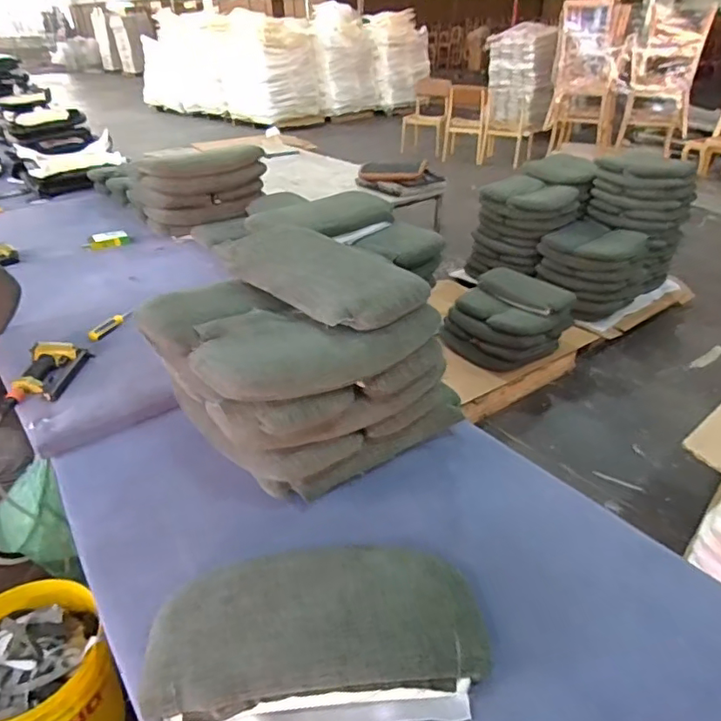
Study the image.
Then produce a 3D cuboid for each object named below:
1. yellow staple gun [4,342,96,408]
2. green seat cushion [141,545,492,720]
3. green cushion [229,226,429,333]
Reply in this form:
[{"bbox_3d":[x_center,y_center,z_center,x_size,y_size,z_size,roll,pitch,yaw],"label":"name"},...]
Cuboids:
[{"bbox_3d":[-0.720,0.030,1.265,0.118,0.055,0.215,-2,32,-2],"label":"yellow staple gun"},{"bbox_3d":[-0.059,0.370,0.746,0.451,0.073,0.228,-4,32,-6],"label":"green seat cushion"},{"bbox_3d":[-0.086,-0.174,1.095,0.439,0.068,0.208,27,41,36],"label":"green cushion"}]

